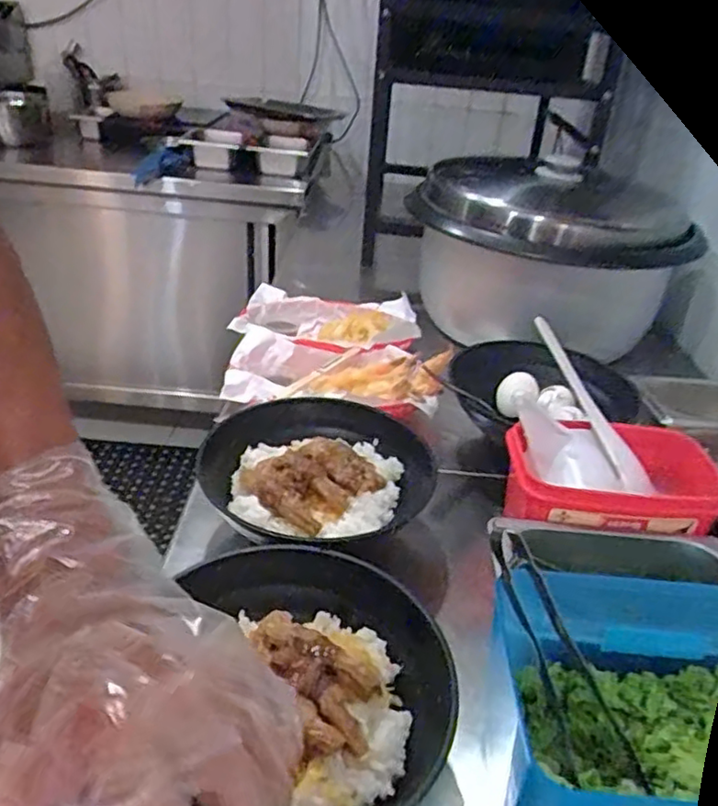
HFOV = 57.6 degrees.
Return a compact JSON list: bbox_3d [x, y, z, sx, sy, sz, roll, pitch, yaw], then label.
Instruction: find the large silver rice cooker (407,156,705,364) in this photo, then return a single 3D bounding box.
[{"bbox_3d":[0.235,-0.185,0.869,0.357,0.218,0.285,18,34,20],"label":"large silver rice cooker"}]

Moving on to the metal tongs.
[{"bbox_3d":[0.110,0.144,0.364,0.034,0.154,0.027,-26,0,-40],"label":"metal tongs"}]

